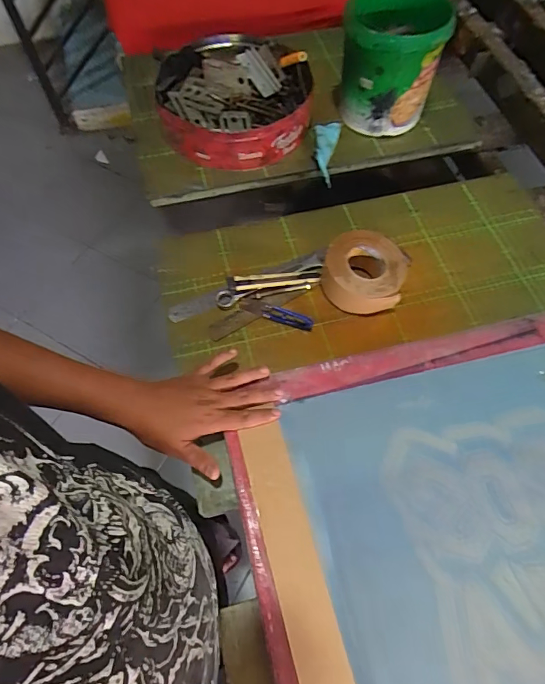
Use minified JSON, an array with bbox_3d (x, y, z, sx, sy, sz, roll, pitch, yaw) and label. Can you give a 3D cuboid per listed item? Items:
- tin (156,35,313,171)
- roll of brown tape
[{"bbox_3d":[-0.065,-0.417,0.752,0.257,0.079,0.267,3,63,1],"label":"tin"},{"bbox_3d":[0.126,-0.096,0.589,0.107,0.061,0.104,0,63,-1],"label":"roll of brown tape"}]

